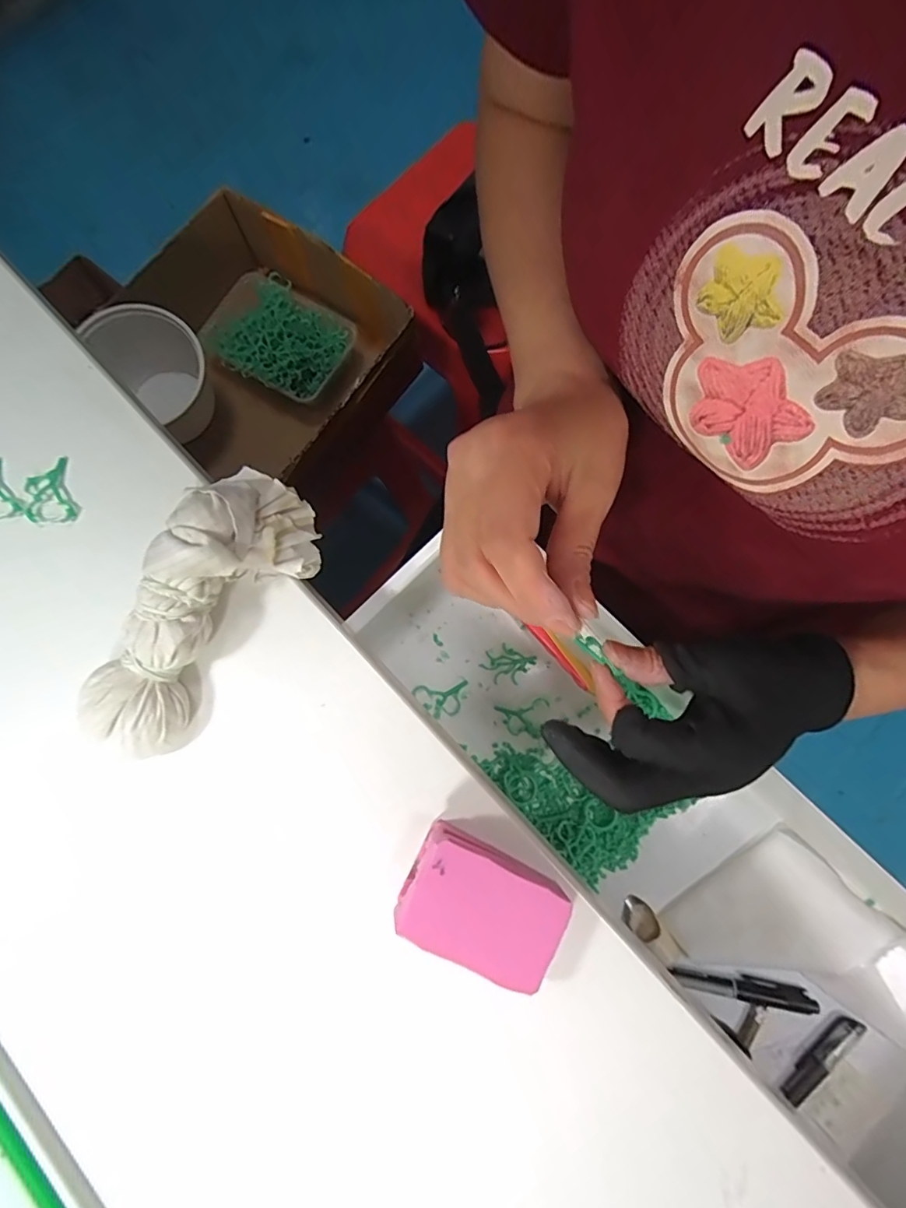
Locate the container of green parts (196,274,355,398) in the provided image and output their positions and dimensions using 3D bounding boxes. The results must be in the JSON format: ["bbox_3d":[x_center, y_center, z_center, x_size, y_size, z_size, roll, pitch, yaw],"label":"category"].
[{"bbox_3d":[-0.199,-0.303,0.579,0.159,0.044,0.121,35,83,10],"label":"container of green parts"}]

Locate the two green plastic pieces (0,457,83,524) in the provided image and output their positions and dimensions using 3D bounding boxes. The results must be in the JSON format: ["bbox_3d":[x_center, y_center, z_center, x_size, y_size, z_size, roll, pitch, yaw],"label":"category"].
[{"bbox_3d":[-0.254,-0.068,0.295,0.068,0.008,0.040,1,78,0],"label":"two green plastic pieces"}]

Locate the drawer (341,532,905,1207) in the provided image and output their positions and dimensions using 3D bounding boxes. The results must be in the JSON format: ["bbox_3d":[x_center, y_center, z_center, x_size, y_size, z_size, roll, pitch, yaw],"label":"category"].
[{"bbox_3d":[0.138,0.127,0.329,0.197,0.080,0.467,-44,79,-5],"label":"drawer"}]

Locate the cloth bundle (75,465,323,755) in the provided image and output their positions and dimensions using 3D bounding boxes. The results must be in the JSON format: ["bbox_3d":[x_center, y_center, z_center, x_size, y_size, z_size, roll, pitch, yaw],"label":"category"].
[{"bbox_3d":[-0.128,0.002,0.252,0.057,0.051,0.155,28,81,7],"label":"cloth bundle"}]

